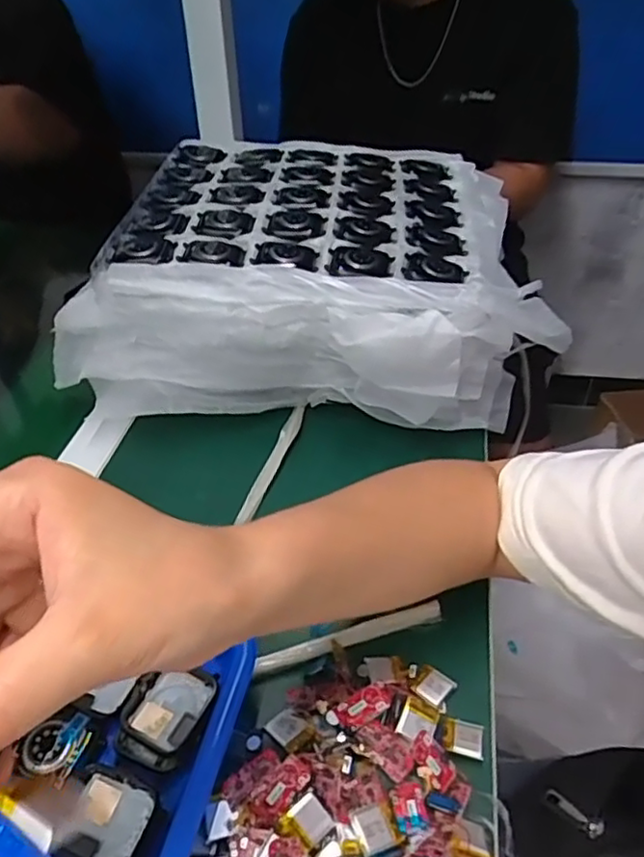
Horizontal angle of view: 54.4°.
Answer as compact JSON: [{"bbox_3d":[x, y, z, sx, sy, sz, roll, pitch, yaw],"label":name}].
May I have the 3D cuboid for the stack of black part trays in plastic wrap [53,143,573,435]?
[{"bbox_3d":[-0.011,-0.128,0.535,0.376,0.132,0.247,2,41,4],"label":"stack of black part trays in plastic wrap"}]

